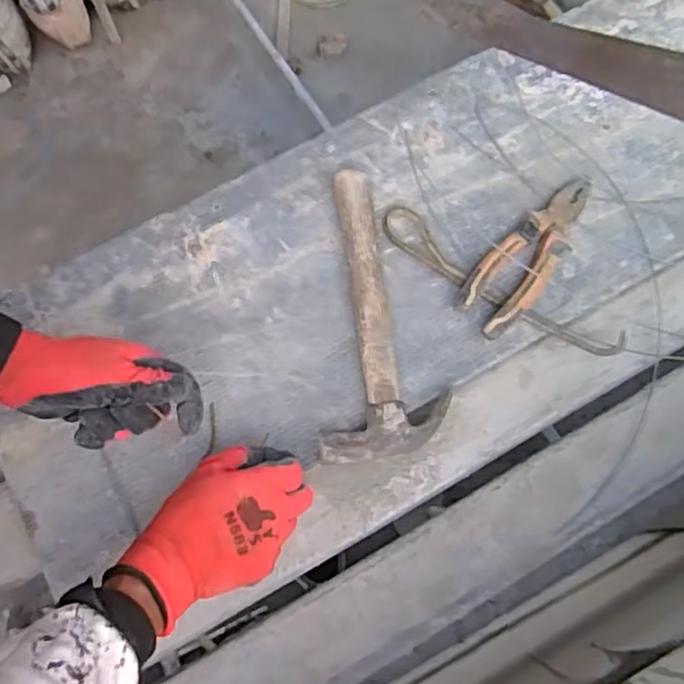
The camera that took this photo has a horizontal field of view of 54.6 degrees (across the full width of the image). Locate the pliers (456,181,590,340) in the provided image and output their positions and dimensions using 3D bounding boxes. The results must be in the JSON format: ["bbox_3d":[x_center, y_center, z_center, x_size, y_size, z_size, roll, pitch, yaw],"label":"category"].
[{"bbox_3d":[0.181,-0.084,0.624,0.059,0.029,0.186,42,79,14],"label":"pliers"}]

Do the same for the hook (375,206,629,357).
[{"bbox_3d":[0.148,-0.056,0.637,0.254,0.015,0.042,33,77,12],"label":"hook"}]

